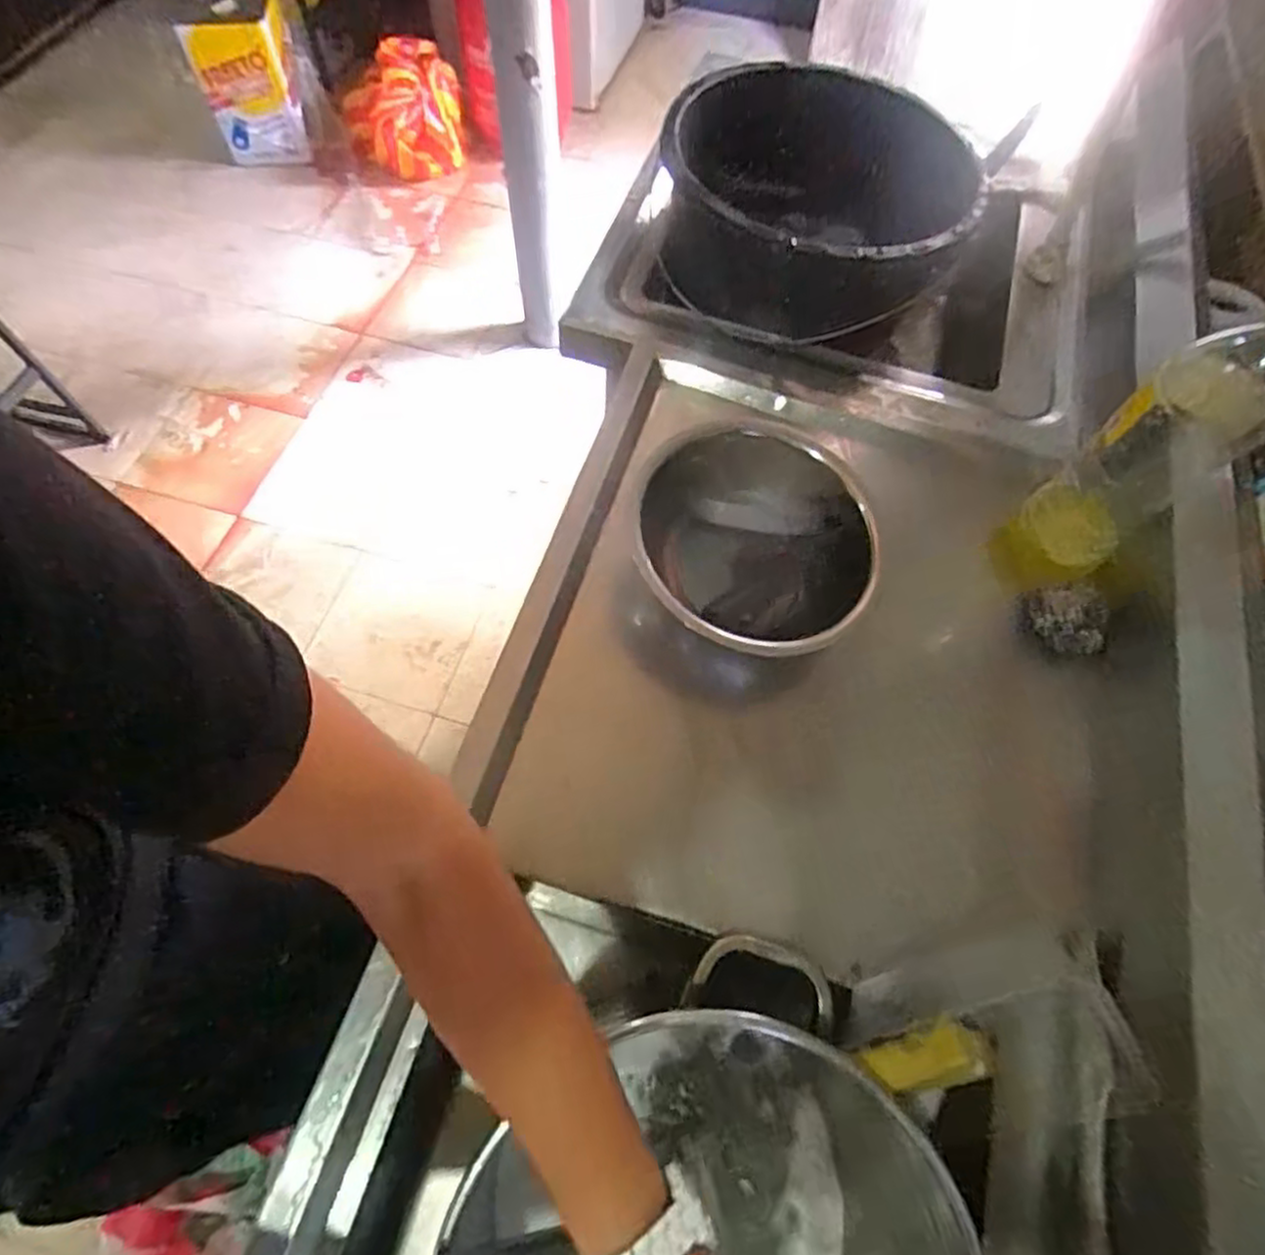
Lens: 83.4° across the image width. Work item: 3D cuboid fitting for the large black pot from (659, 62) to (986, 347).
[{"bbox_3d":[0.203,-0.476,0.803,0.333,0.115,0.331,27,66,11],"label":"large black pot"}]

